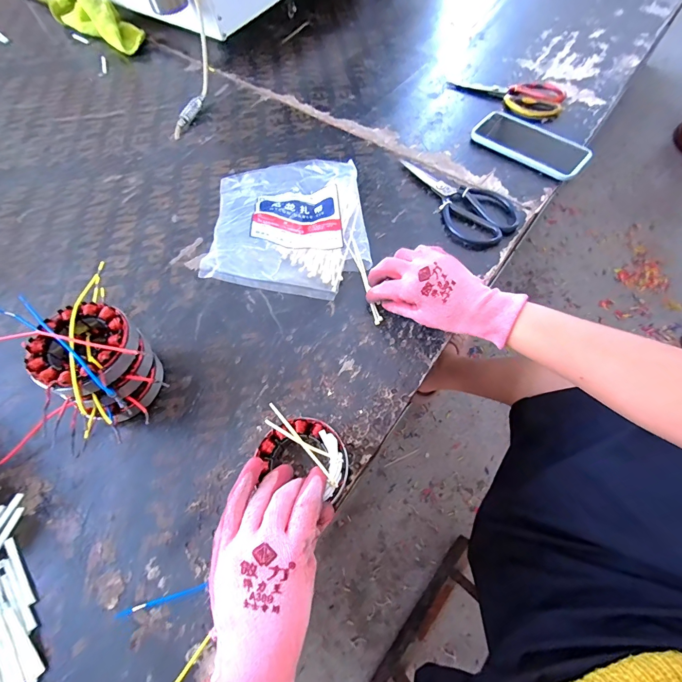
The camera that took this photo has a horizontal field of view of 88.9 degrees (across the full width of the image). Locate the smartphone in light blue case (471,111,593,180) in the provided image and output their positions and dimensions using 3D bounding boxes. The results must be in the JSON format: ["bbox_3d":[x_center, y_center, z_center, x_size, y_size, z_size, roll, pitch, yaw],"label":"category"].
[{"bbox_3d":[0.300,-0.314,0.551,0.172,0.016,0.095,41,72,18],"label":"smartphone in light blue case"}]

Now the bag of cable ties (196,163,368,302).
[{"bbox_3d":[-0.068,-0.170,0.461,0.196,0.068,0.246,-5,65,-1],"label":"bag of cable ties"}]

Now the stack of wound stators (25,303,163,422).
[{"bbox_3d":[-0.229,0.027,0.350,0.100,0.105,0.103,17,67,9],"label":"stack of wound stators"}]

